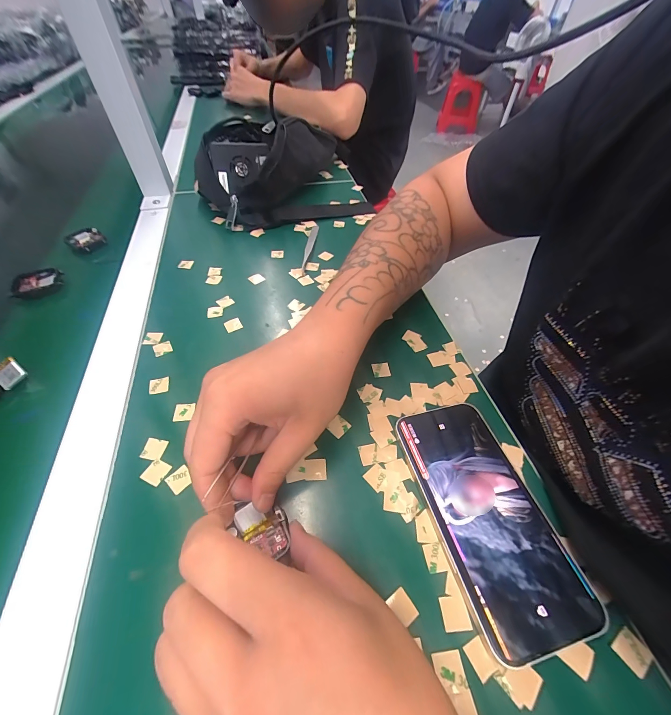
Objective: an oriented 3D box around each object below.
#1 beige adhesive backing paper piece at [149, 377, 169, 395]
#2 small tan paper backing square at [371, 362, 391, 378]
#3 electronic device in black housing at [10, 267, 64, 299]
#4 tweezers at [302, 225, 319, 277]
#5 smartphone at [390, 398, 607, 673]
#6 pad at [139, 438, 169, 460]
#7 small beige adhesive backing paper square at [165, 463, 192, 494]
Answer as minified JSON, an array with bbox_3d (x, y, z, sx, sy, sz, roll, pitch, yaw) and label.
[{"bbox_3d":[-0.151,0.023,0.262,0.015,0.004,0.016,-10,51,-9],"label":"beige adhesive backing paper piece"},{"bbox_3d":[0.042,0.010,0.279,0.016,0.004,0.016,-6,51,-6],"label":"small tan paper backing square"},{"bbox_3d":[-0.334,-0.082,0.346,0.046,0.014,0.041,-21,54,-17],"label":"electronic device in black housing"},{"bbox_3d":[-0.033,-0.144,0.401,0.011,0.007,0.113,5,50,3],"label":"tweezers"},{"bbox_3d":[0.098,0.097,0.205,0.071,0.008,0.142,-12,52,-11],"label":"smartphone"},{"bbox_3d":[-0.134,0.067,0.227,0.016,0.004,0.015,9,54,1],"label":"pad"},{"bbox_3d":[-0.108,0.085,0.213,0.014,0.004,0.016,-34,55,-27],"label":"small beige adhesive backing paper square"}]

